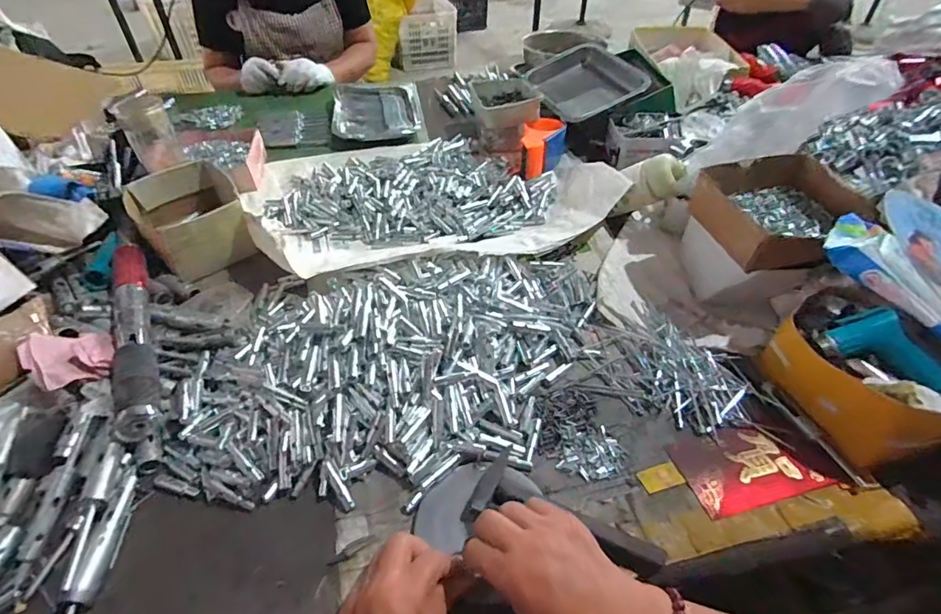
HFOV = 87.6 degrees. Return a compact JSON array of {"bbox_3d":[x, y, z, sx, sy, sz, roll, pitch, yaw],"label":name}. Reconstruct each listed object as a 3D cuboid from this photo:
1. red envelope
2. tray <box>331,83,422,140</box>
[{"bbox_3d":[0.288,0.164,0.510,0.135,0.005,0.084,-11,42,-11],"label":"red envelope"},{"bbox_3d":[-0.212,-0.442,1.117,0.187,0.042,0.276,-6,45,-6],"label":"tray"}]

